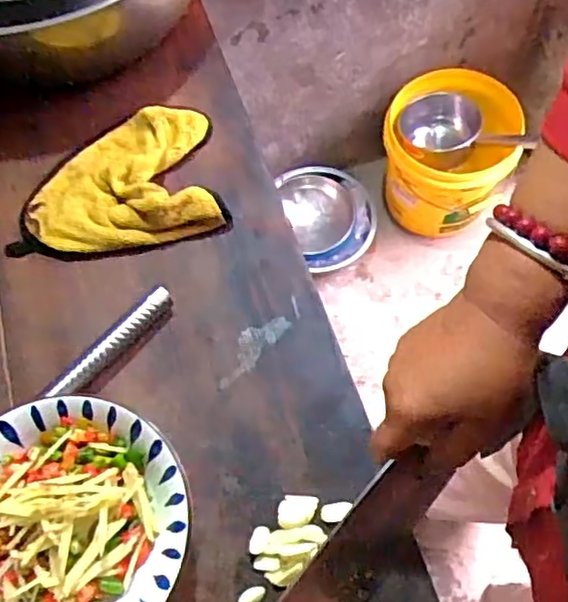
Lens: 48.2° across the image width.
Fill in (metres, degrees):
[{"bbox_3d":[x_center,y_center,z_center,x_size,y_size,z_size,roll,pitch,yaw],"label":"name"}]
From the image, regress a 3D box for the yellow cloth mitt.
[{"bbox_3d":[-0.157,-0.113,0.578,0.186,0.034,0.143,-12,66,-4],"label":"yellow cloth mitt"}]

